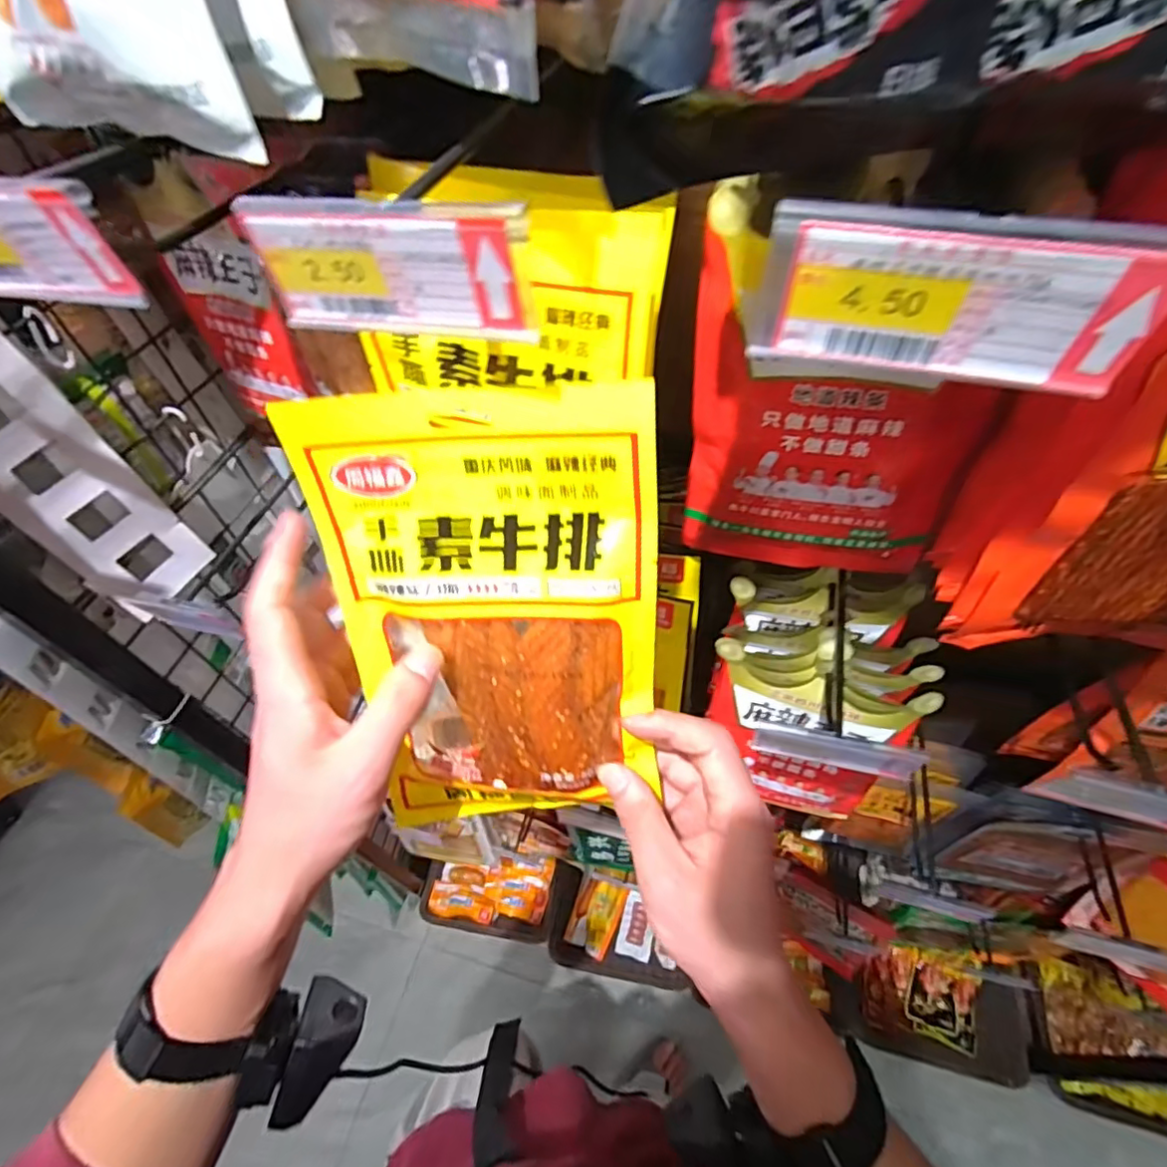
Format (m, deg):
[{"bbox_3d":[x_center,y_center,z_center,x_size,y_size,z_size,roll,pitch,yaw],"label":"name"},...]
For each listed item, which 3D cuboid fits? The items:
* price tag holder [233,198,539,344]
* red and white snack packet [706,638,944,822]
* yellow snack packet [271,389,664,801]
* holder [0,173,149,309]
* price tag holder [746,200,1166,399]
[{"bbox_3d":[-0.066,-0.107,0.202,0.099,0.043,0.006,8,53,11],"label":"price tag holder"},{"bbox_3d":[0.193,0.142,0.534,0.160,0.200,0.048,16,55,17],"label":"red and white snack packet"},{"bbox_3d":[-0.044,0.018,0.290,0.155,0.216,0.016,0,24,8],"label":"yellow snack packet"},{"bbox_3d":[-0.226,-0.133,0.228,0.106,0.048,0.010,9,58,12],"label":"holder"},{"bbox_3d":[0.102,-0.078,0.164,0.100,0.044,0.004,11,54,13],"label":"price tag holder"}]

